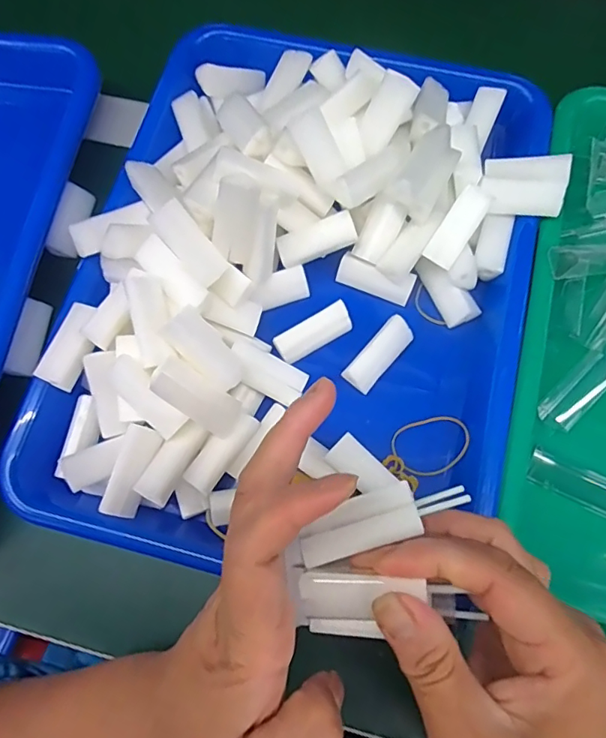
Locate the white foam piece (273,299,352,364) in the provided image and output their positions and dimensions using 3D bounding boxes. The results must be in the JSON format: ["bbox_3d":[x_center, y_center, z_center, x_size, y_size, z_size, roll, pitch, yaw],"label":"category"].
[{"bbox_3d":[0.006,-0.021,0.292,0.046,0.015,0.014,-30,75,-7],"label":"white foam piece"}]

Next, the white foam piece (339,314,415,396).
[{"bbox_3d":[0.044,-0.008,0.290,0.017,0.013,0.048,39,78,12],"label":"white foam piece"}]

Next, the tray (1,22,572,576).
[{"bbox_3d":[0.000,-0.053,0.281,0.248,0.058,0.327,15,75,6],"label":"tray"}]

